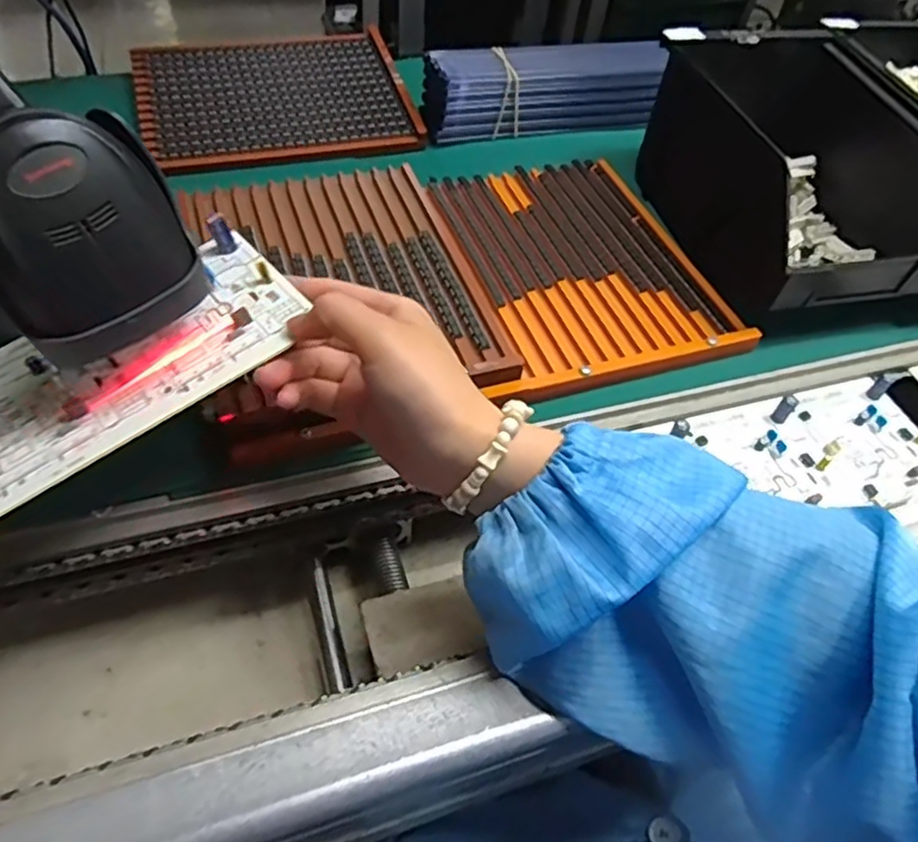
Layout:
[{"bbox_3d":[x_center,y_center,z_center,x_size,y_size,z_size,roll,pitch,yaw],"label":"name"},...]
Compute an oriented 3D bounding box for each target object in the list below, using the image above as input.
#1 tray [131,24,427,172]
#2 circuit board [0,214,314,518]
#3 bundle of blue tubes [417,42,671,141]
[{"bbox_3d":[-0.170,-0.304,0.623,0.233,0.019,0.200,-14,53,-16],"label":"tray"},{"bbox_3d":[-0.198,-0.008,0.323,0.253,0.017,0.110,-31,59,-14],"label":"circuit board"},{"bbox_3d":[0.073,-0.296,0.612,0.210,0.063,0.065,-2,51,-7],"label":"bundle of blue tubes"}]

